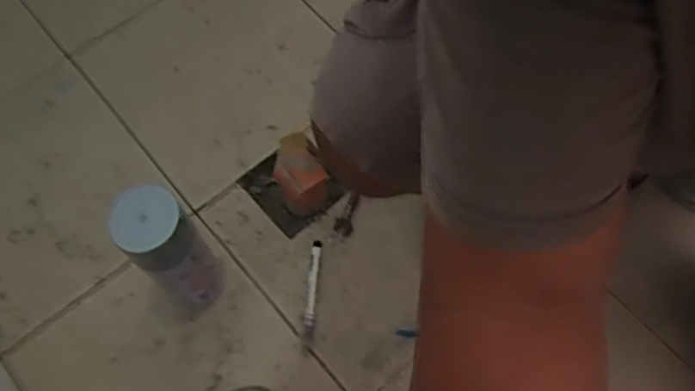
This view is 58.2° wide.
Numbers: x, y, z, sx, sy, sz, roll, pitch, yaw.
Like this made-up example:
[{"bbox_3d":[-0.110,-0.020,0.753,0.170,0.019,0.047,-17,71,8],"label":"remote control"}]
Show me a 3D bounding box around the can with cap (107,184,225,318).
[{"bbox_3d":[-0.174,0.060,0.634,0.063,0.225,0.063,0,67,0],"label":"can with cap"}]

